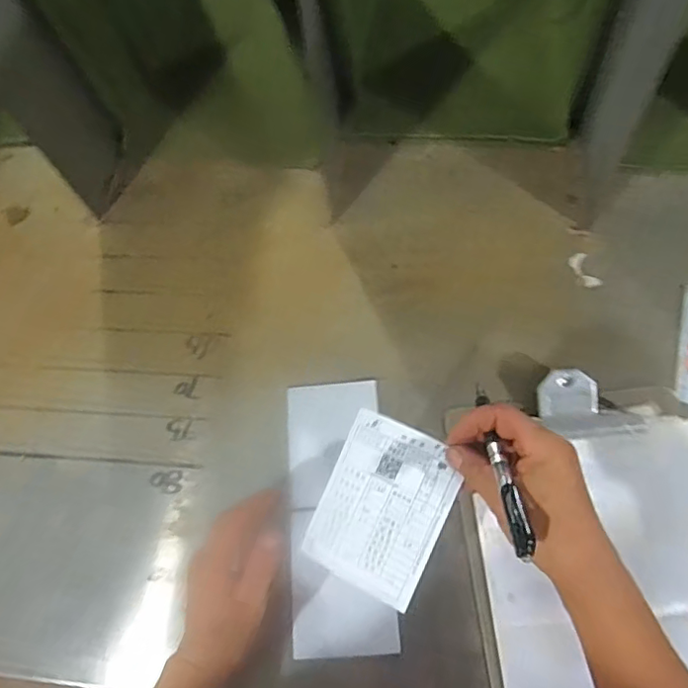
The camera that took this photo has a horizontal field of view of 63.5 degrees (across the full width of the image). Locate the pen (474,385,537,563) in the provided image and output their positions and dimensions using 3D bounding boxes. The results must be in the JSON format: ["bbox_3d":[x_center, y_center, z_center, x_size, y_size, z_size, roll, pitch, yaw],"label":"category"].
[{"bbox_3d":[0.106,0.081,0.376,0.009,0.017,0.127,-4,44,-1],"label":"pen"}]

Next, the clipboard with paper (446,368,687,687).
[{"bbox_3d":[0.235,0.212,0.475,0.225,0.030,0.365,-5,69,-2],"label":"clipboard with paper"}]

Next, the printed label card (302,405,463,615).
[{"bbox_3d":[0.029,0.123,0.422,0.090,0.012,0.123,24,88,16],"label":"printed label card"}]

